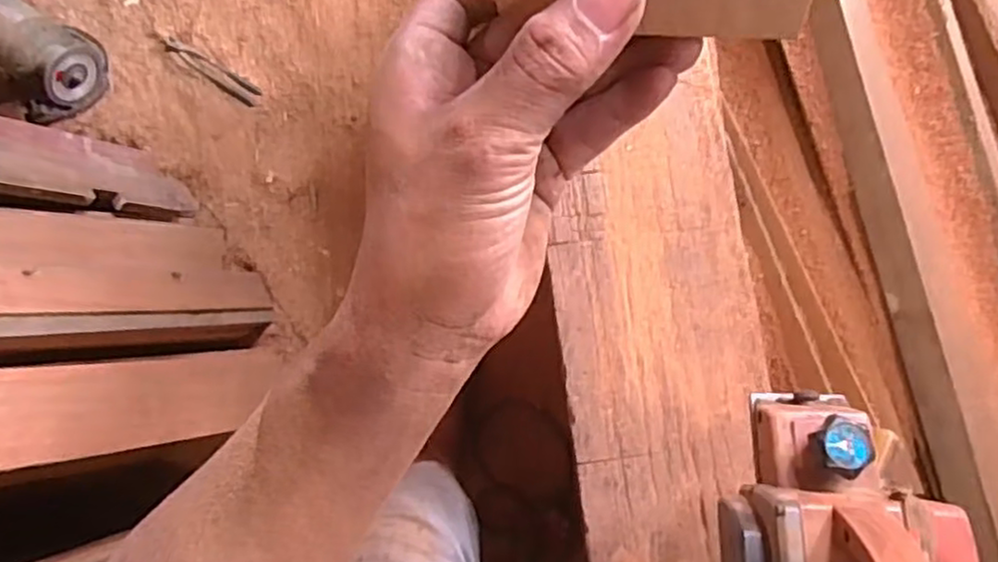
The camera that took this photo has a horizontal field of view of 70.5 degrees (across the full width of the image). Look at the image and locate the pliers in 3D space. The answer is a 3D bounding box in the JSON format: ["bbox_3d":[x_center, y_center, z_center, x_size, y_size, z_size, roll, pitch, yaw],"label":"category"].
[{"bbox_3d":[-0.614,-0.448,1.483,0.251,0.024,0.043,33,85,7],"label":"pliers"}]

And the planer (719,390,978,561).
[{"bbox_3d":[0.234,0.214,0.458,0.138,0.159,0.267,-1,82,3],"label":"planer"}]

